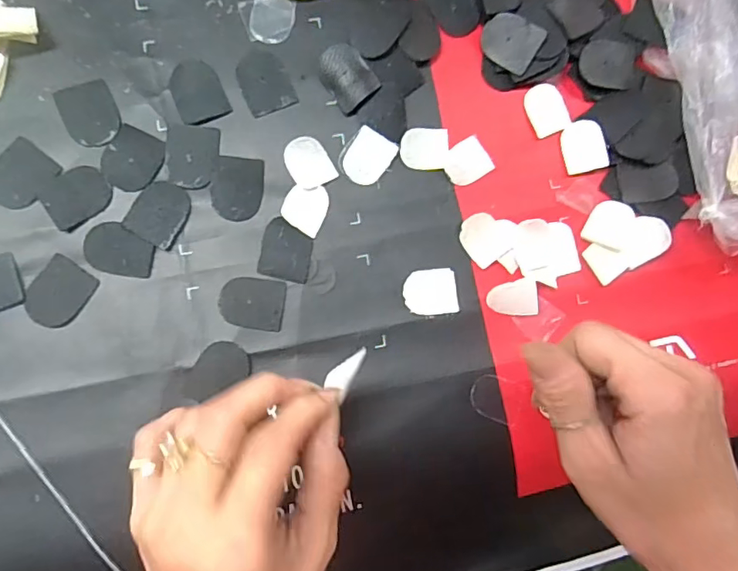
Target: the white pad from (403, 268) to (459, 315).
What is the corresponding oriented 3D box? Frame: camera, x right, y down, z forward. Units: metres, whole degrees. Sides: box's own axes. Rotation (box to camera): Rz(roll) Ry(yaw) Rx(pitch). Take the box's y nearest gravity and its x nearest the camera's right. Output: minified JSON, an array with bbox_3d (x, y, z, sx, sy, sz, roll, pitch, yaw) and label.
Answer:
[{"bbox_3d":[0.035,0.004,0.299,0.030,0.004,0.025,-3,86,-8],"label":"white pad"}]

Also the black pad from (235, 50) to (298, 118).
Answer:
[{"bbox_3d":[-0.059,-0.116,0.297,0.027,0.004,0.037,-23,88,-9],"label":"black pad"}]

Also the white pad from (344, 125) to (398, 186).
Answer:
[{"bbox_3d":[0.000,-0.073,0.300,0.024,0.004,0.030,30,82,-4],"label":"white pad"}]

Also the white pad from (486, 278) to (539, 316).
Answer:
[{"bbox_3d":[0.082,0.008,0.300,0.028,0.004,0.021,-10,105,9],"label":"white pad"}]

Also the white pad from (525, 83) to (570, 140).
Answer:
[{"bbox_3d":[0.108,-0.107,0.319,0.024,0.004,0.031,-19,88,-9],"label":"white pad"}]

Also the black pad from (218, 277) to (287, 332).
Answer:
[{"bbox_3d":[-0.064,0.010,0.287,0.035,0.004,0.028,8,84,-7],"label":"black pad"}]

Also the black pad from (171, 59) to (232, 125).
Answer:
[{"bbox_3d":[-0.096,-0.109,0.294,0.026,0.004,0.037,-25,89,-9],"label":"black pad"}]

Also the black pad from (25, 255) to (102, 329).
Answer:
[{"bbox_3d":[-0.162,0.004,0.275,0.027,0.004,0.035,34,82,-3],"label":"black pad"}]

